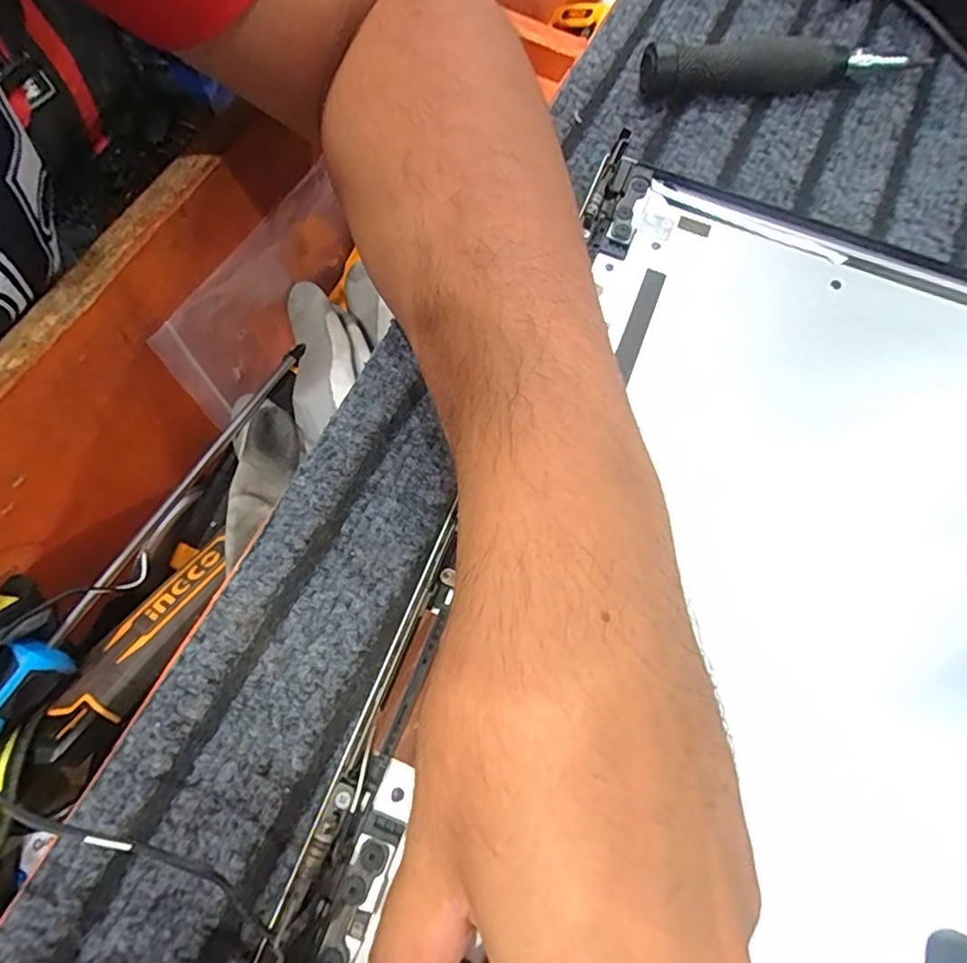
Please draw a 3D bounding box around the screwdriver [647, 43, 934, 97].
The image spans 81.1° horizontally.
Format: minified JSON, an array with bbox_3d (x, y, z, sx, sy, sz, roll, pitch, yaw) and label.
[{"bbox_3d":[0.148,-0.199,0.271,0.144,0.019,0.018,-5,70,-5],"label":"screwdriver"}]

